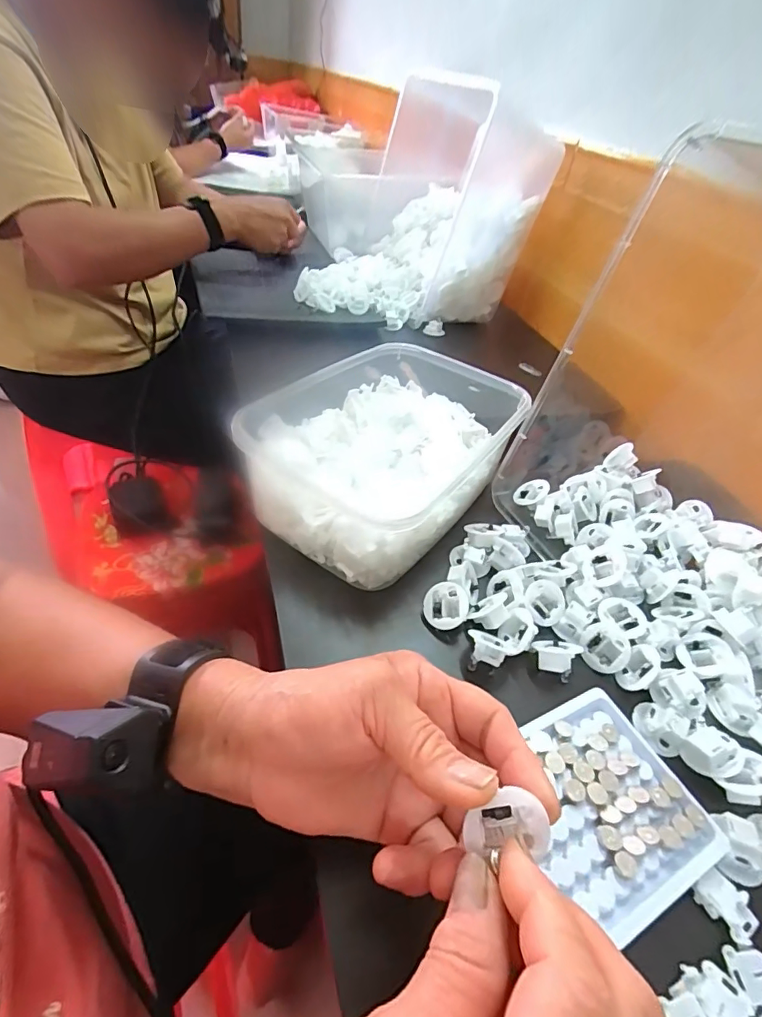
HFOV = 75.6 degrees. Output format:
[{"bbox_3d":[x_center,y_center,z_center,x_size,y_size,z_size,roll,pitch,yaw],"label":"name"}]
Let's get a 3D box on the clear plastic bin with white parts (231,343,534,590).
[{"bbox_3d":[0.011,-0.059,0.429,0.168,0.069,0.252,28,47,21],"label":"clear plastic bin with white parts"}]

